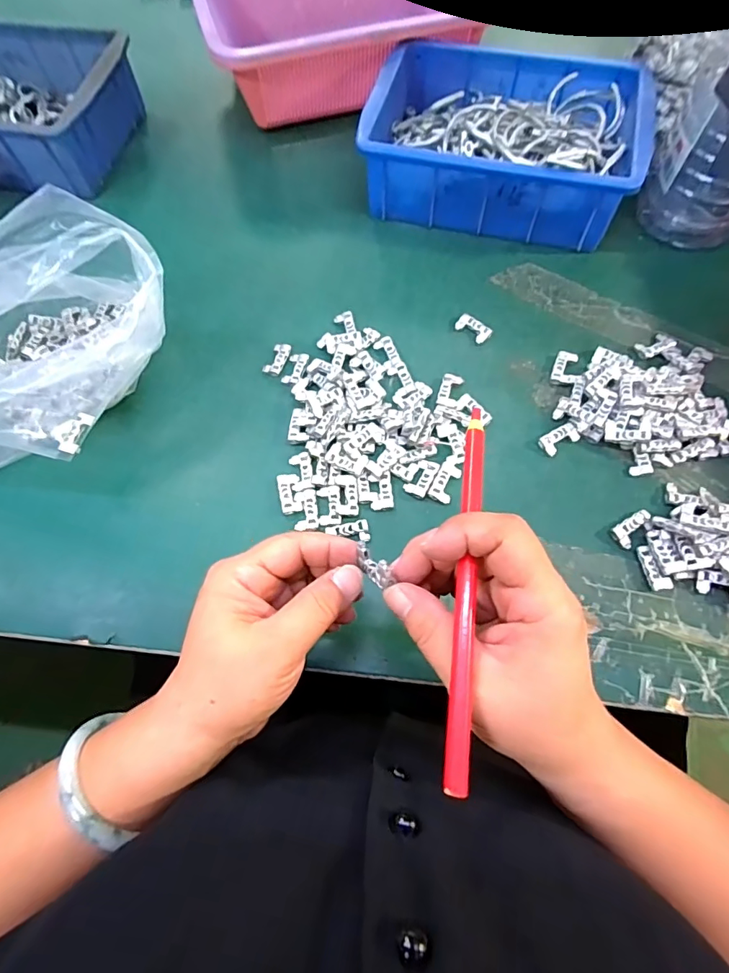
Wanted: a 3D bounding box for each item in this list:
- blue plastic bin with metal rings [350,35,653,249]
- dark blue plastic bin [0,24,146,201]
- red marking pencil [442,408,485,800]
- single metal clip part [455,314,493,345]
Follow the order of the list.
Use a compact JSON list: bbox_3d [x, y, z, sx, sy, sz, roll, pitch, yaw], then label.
[{"bbox_3d":[0.132,-0.335,0.460,0.236,0.070,0.178,14,69,7],"label":"blue plastic bin with metal rings"},{"bbox_3d":[-0.378,-0.400,0.503,0.245,0.066,0.174,11,68,6],"label":"dark blue plastic bin"},{"bbox_3d":[0.045,0.038,0.206,0.010,0.004,0.162,7,67,4],"label":"red marking pencil"},{"bbox_3d":[0.095,-0.137,0.414,0.031,0.005,0.017,41,74,16],"label":"single metal clip part"}]

